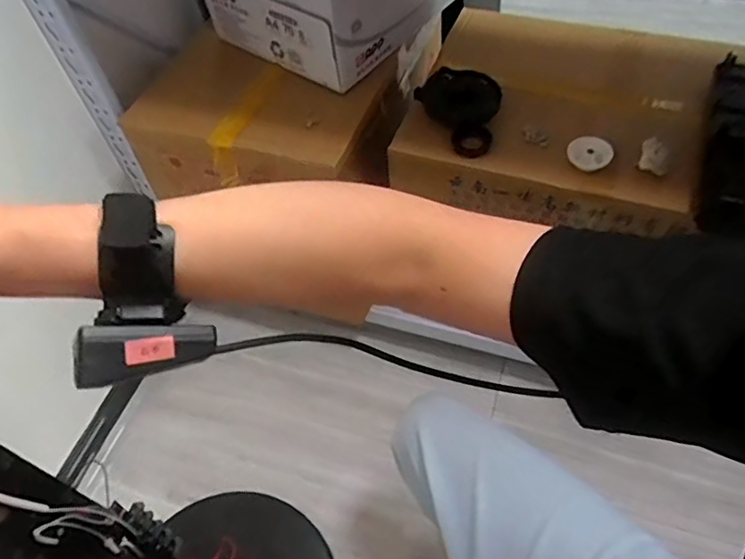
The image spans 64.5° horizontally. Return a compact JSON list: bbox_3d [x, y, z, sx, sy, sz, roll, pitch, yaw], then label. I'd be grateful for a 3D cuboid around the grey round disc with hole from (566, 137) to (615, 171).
[{"bbox_3d":[0.311,-0.181,0.847,0.058,0.049,0.013,36,32,5],"label":"grey round disc with hole"}]

